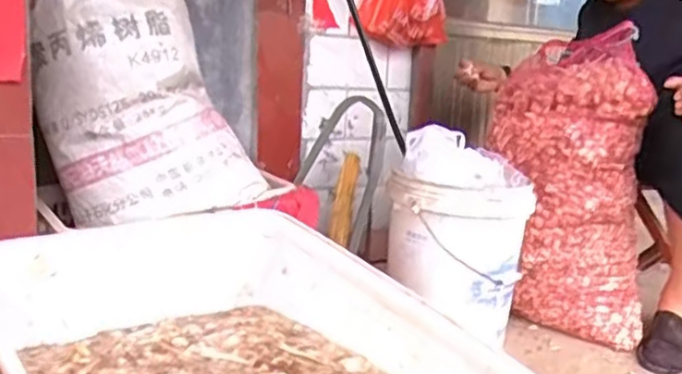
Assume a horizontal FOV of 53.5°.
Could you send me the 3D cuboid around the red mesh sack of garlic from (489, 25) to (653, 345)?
[{"bbox_3d":[0.518,-0.017,1.558,0.330,0.628,0.278,5,11,13],"label":"red mesh sack of garlic"}]

